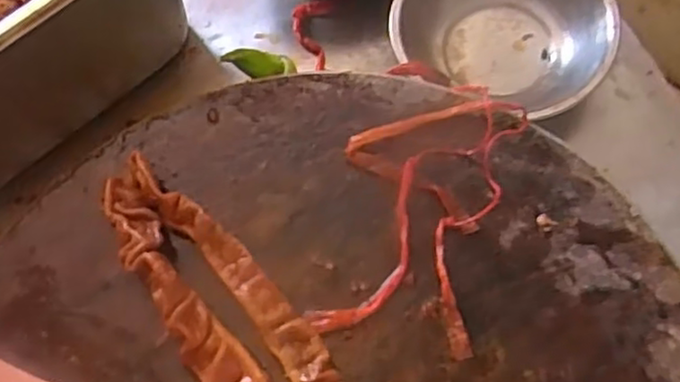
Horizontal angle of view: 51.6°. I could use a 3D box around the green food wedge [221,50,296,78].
[{"bbox_3d":[-0.064,-0.100,0.545,0.059,0.016,0.018,1,62,-33],"label":"green food wedge"}]

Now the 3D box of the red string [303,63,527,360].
[{"bbox_3d":[0.049,0.003,0.436,0.100,0.009,0.190,15,68,8],"label":"red string"}]

